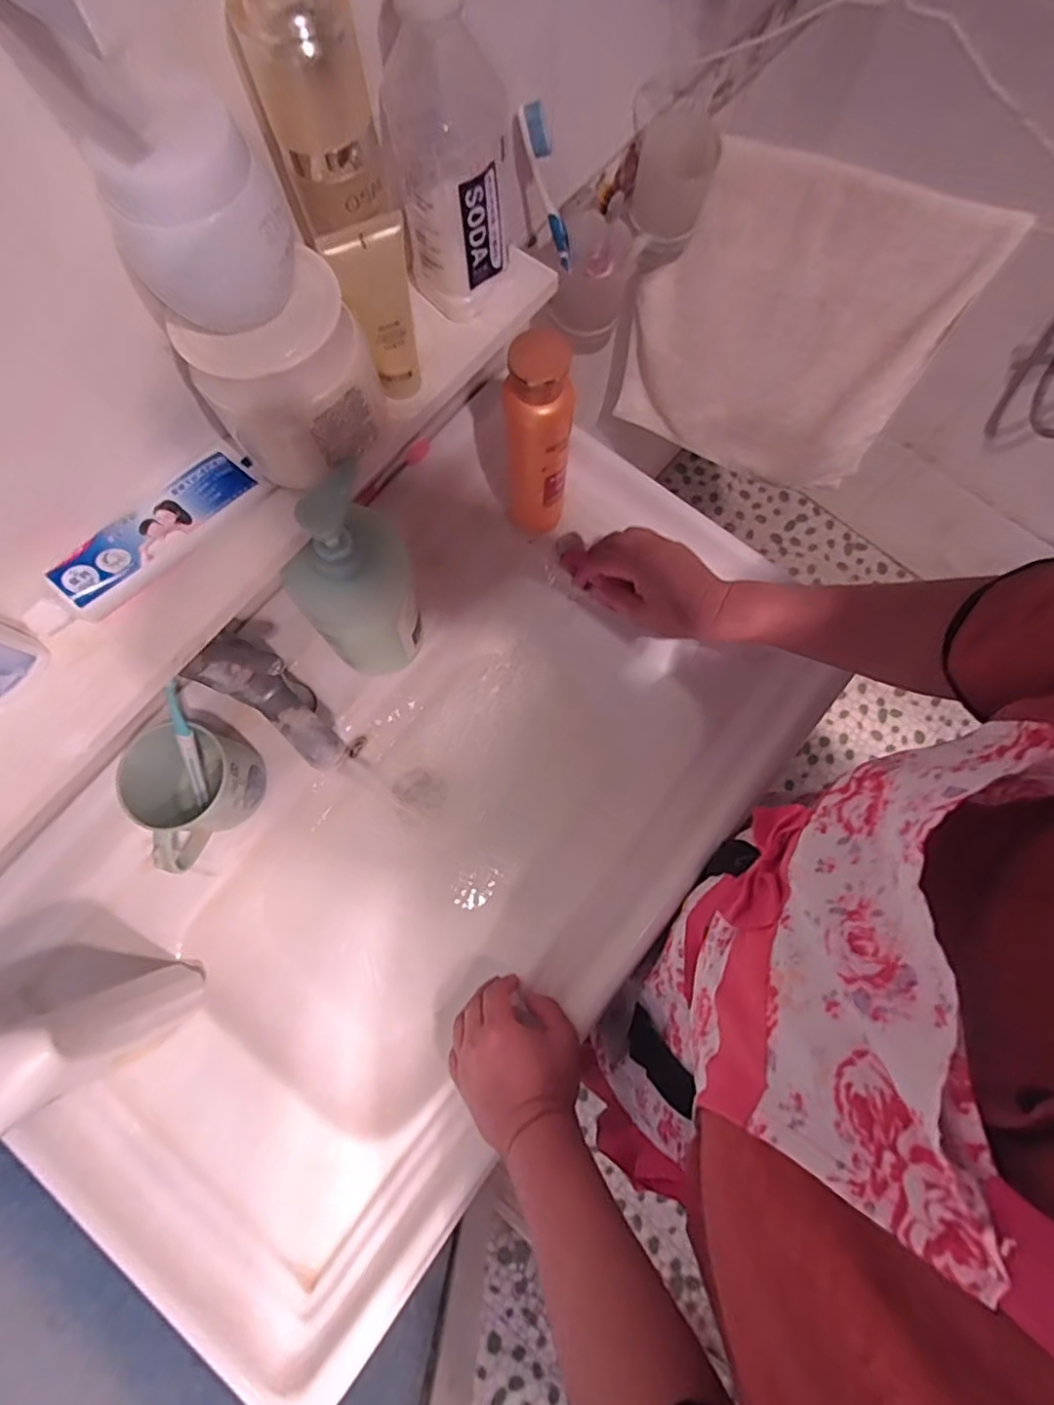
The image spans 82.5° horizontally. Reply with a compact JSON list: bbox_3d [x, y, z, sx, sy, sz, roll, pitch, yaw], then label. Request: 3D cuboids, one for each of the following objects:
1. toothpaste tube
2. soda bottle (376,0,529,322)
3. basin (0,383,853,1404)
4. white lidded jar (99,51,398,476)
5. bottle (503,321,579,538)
[{"bbox_3d":[-0.230,-0.099,0.359,0.049,0.026,0.156,41,79,9],"label":"toothpaste tube"},{"bbox_3d":[-0.042,-0.313,0.344,0.065,0.154,0.059,-18,77,-5],"label":"soda bottle"},{"bbox_3d":[-0.089,0.121,0.594,0.392,0.174,0.800,30,76,7],"label":"basin"},{"bbox_3d":[-0.135,-0.193,0.304,0.094,0.160,0.083,-23,77,-6],"label":"white lidded jar"},{"bbox_3d":[0.008,-0.229,0.548,0.058,0.212,0.044,-3,76,-1],"label":"bottle"}]

